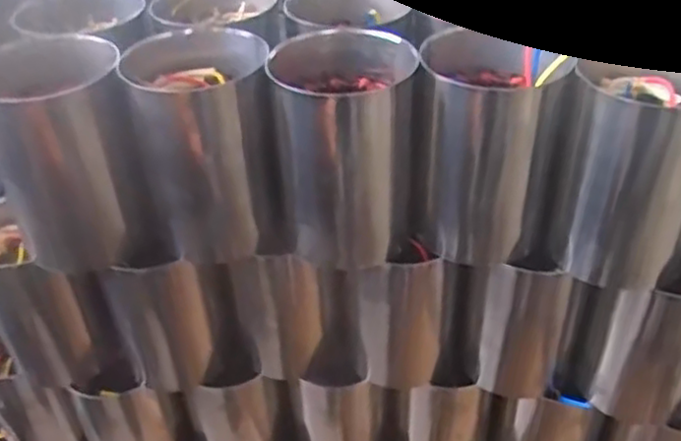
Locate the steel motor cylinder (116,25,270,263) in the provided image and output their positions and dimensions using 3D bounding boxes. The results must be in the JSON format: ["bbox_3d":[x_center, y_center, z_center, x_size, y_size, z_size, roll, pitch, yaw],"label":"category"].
[{"bbox_3d":[-0.090,-0.047,0.473,0.088,0.142,0.075,-12,39,-12],"label":"steel motor cylinder"}]

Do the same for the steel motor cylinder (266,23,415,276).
[{"bbox_3d":[0.004,-0.050,0.471,0.087,0.141,0.081,5,38,10],"label":"steel motor cylinder"}]

